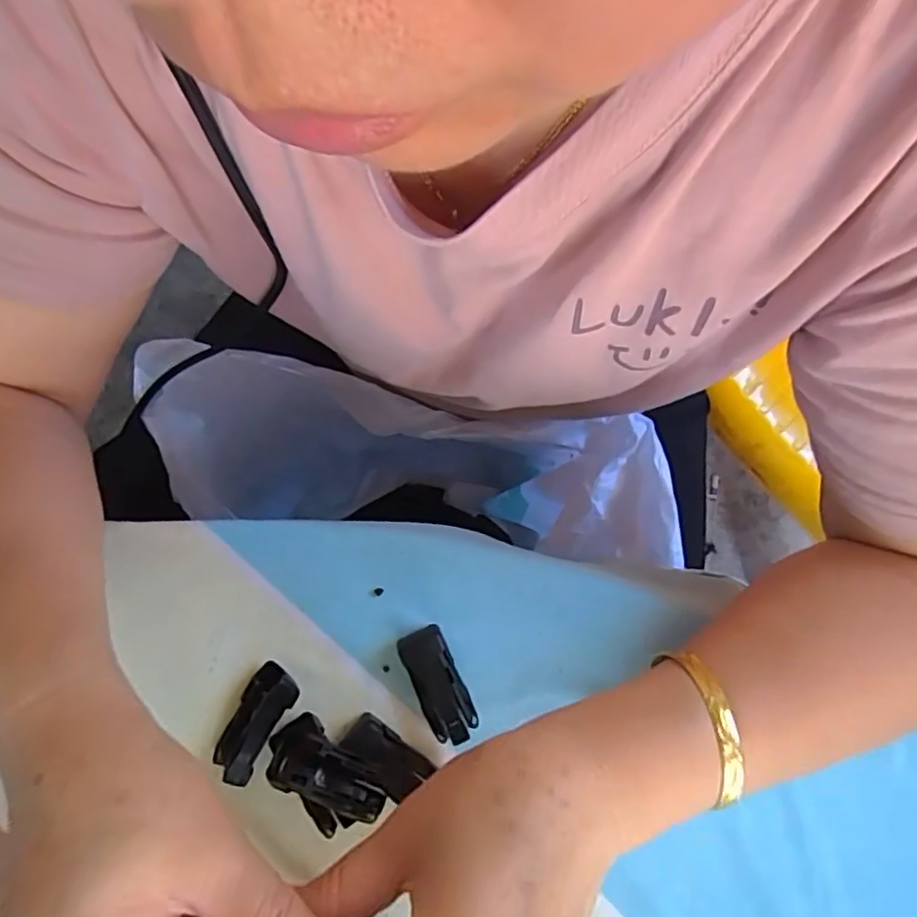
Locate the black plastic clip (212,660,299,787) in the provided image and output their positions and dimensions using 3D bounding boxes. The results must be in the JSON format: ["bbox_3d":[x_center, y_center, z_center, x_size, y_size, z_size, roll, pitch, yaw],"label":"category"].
[{"bbox_3d":[-0.086,0.110,0.272,0.022,0.022,0.046,28,77,7],"label":"black plastic clip"}]

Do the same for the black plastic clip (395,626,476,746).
[{"bbox_3d":[-0.009,0.097,0.279,0.020,0.013,0.047,-25,77,-7],"label":"black plastic clip"}]

